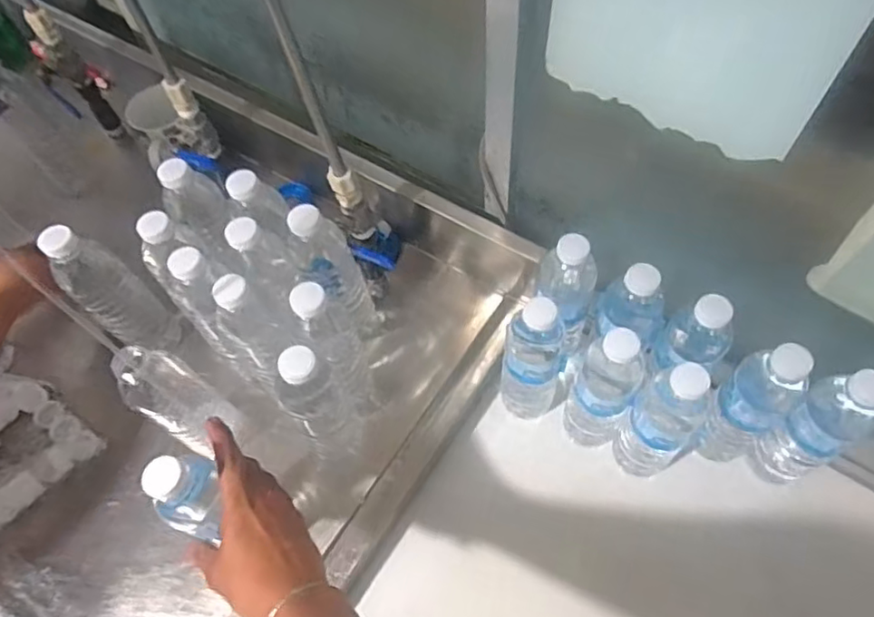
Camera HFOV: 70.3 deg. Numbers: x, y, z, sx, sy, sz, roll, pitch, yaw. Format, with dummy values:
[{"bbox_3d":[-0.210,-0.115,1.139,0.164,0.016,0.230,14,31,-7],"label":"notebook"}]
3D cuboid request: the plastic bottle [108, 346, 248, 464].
[{"bbox_3d":[-0.255,0.092,0.618,0.056,0.206,0.064,12,66,12],"label":"plastic bottle"}]

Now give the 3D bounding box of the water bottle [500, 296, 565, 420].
[{"bbox_3d":[0.102,0.056,0.652,0.059,0.204,0.059,22,64,16],"label":"water bottle"}]

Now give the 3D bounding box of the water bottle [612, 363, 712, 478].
[{"bbox_3d":[0.220,0.115,0.611,0.063,0.204,0.054,31,67,20],"label":"water bottle"}]

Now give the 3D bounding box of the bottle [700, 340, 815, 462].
[{"bbox_3d":[0.305,0.102,0.617,0.052,0.207,0.062,-40,65,-18],"label":"bottle"}]

